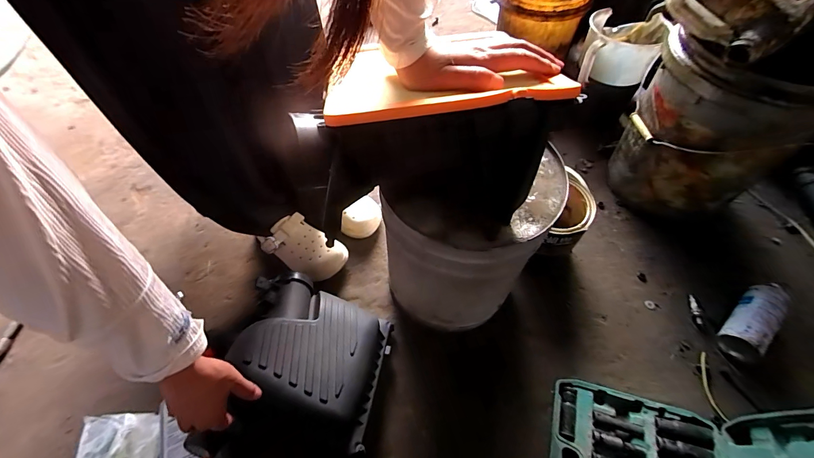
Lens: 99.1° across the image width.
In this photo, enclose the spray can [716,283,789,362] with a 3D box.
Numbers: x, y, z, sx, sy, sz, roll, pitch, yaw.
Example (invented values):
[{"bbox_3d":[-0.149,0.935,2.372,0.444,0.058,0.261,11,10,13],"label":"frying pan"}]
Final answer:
[{"bbox_3d":[0.656,0.165,0.651,0.052,0.059,0.176,37,79,18],"label":"spray can"}]

